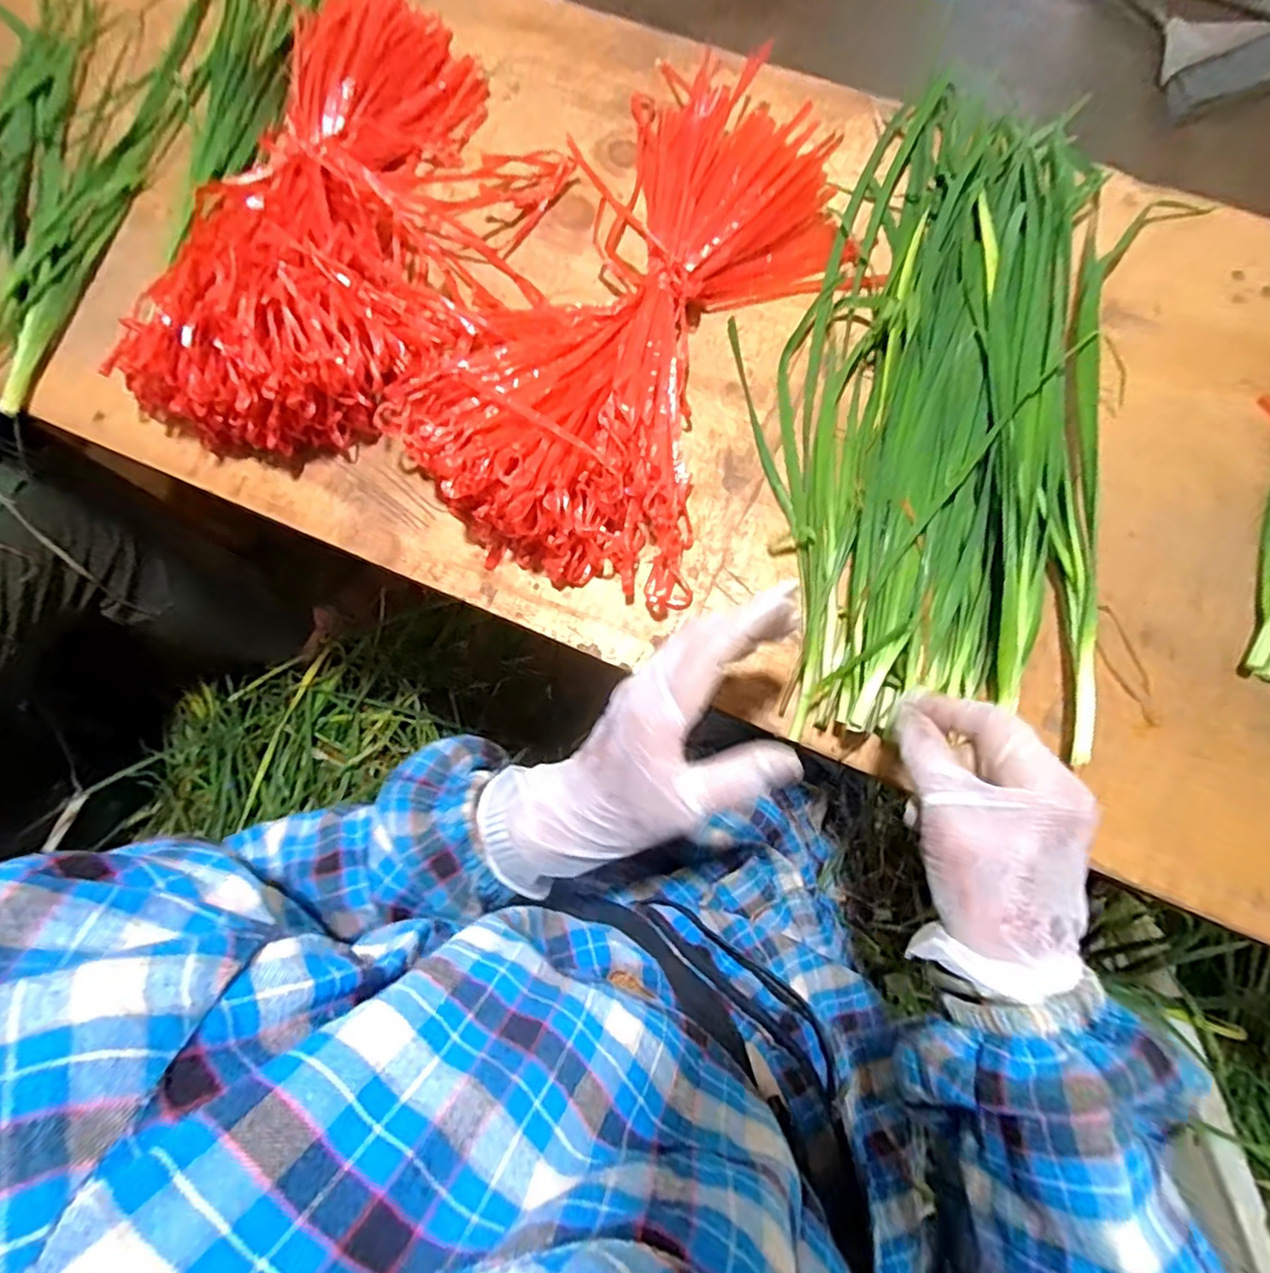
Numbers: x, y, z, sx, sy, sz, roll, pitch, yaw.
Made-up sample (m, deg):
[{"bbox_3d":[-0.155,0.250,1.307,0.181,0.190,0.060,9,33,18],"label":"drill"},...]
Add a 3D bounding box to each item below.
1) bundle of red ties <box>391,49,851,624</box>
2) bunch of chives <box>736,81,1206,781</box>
[{"bbox_3d":[0.011,-0.220,0.408,0.209,0.045,0.384,24,77,5],"label":"bundle of red ties"},{"bbox_3d":[0.184,-0.149,0.389,0.199,0.051,0.422,11,77,3],"label":"bunch of chives"}]

